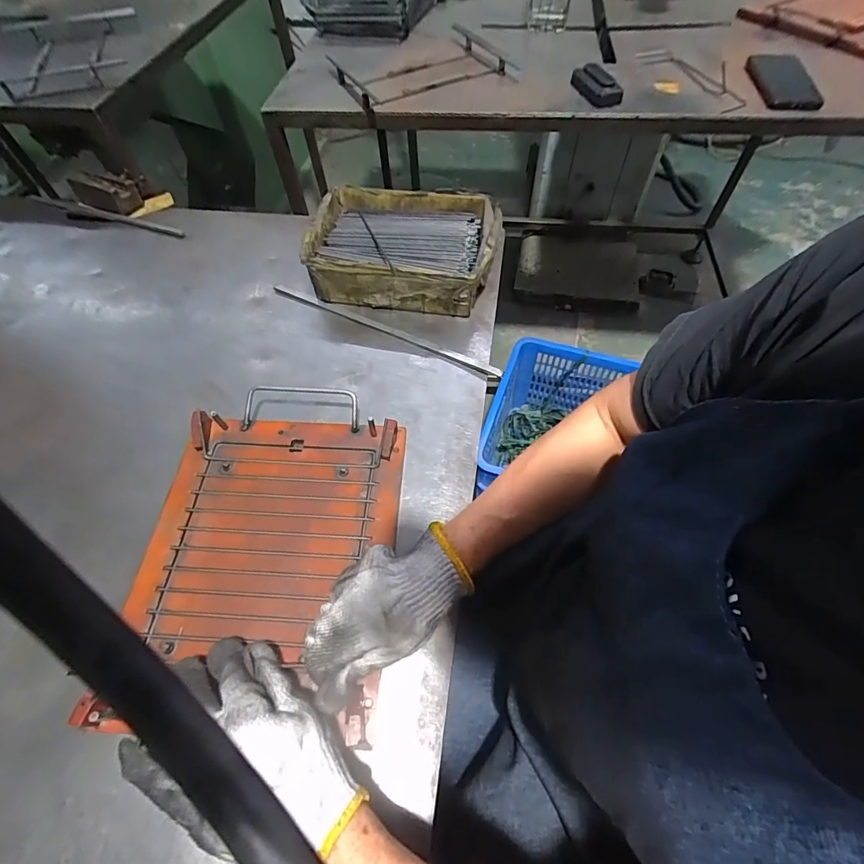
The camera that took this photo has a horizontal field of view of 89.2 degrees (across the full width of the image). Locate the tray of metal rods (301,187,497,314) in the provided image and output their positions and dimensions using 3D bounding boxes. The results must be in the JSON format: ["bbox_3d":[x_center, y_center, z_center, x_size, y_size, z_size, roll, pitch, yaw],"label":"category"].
[{"bbox_3d":[-0.039,-0.261,0.636,0.251,0.078,0.176,8,59,8],"label":"tray of metal rods"}]

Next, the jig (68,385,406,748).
[{"bbox_3d":[-0.161,0.100,0.440,0.240,0.031,0.330,2,58,4],"label":"jig"}]

